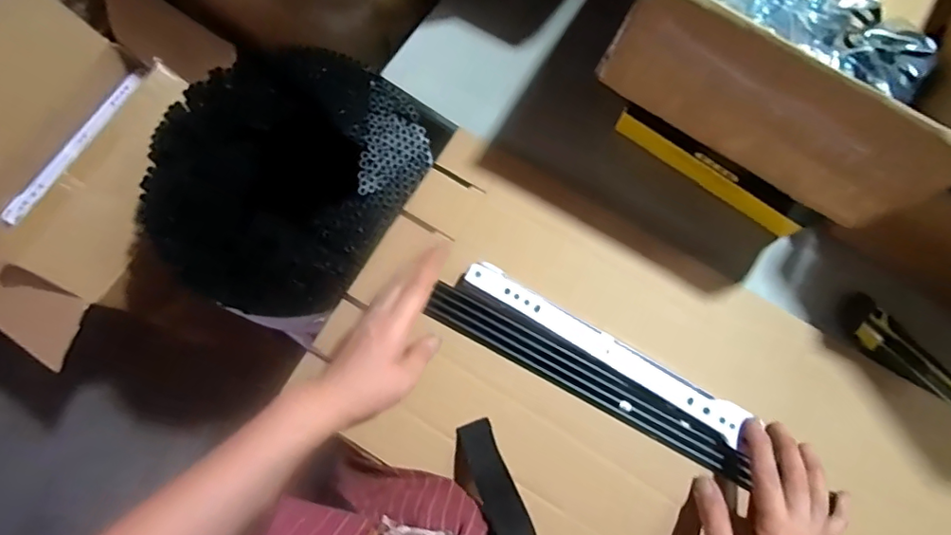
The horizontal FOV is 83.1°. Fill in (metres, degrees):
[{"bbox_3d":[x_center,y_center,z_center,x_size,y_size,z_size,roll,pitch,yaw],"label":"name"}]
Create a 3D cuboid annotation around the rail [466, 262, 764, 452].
[{"bbox_3d":[0.118,0.073,0.501,0.281,0.018,0.028,30,80,6],"label":"rail"}]

